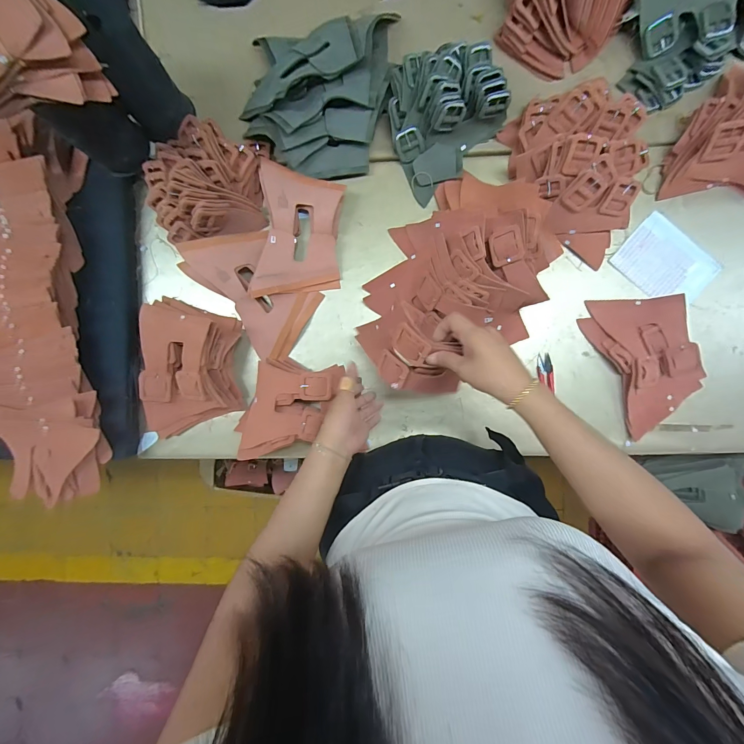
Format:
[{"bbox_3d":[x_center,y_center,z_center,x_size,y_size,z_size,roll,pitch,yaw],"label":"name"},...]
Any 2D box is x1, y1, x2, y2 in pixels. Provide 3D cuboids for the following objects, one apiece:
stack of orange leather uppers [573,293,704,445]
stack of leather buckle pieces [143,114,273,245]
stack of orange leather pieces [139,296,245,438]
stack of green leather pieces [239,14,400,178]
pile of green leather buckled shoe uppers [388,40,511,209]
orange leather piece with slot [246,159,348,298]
[{"bbox_3d":[0.461,-0.020,0.573,0.144,0.027,0.228,-19,90,3],"label":"stack of orange leather uppers"},{"bbox_3d":[-0.281,-0.316,0.576,0.176,0.098,0.189,8,91,3],"label":"stack of leather buckle pieces"},{"bbox_3d":[-0.315,-0.004,0.587,0.161,0.079,0.239,3,91,3],"label":"stack of orange leather pieces"},{"bbox_3d":[-0.092,-0.484,0.571,0.234,0.067,0.293,17,92,2],"label":"stack of green leather pieces"},{"bbox_3d":[0.117,-0.416,0.551,0.175,0.084,0.178,0,91,3],"label":"pile of green leather buckled shoe uppers"},{"bbox_3d":[-0.124,-0.239,0.586,0.139,0.041,0.222,4,91,3],"label":"orange leather piece with slot"}]

